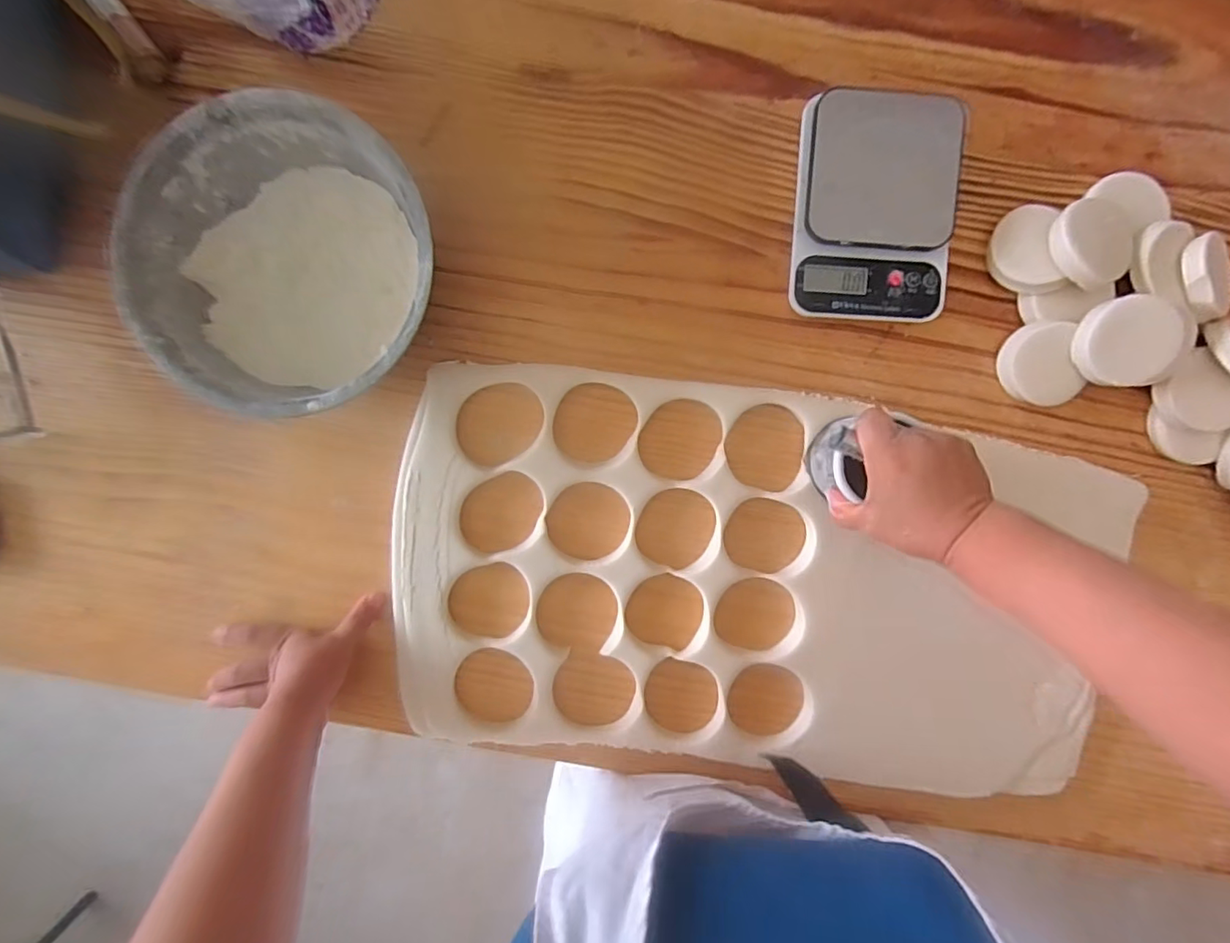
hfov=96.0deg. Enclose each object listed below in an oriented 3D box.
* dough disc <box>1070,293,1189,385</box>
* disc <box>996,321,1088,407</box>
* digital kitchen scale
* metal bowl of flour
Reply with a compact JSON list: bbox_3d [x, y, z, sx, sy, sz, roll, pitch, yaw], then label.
[{"bbox_3d":[0.454,-0.114,0.484,0.090,0.016,0.073,12,113,6],"label":"dough disc"},{"bbox_3d":[0.394,-0.097,0.515,0.065,0.016,0.078,-16,108,13],"label":"disc"},{"bbox_3d":[0.227,-0.225,0.481,0.136,0.040,0.178,3,93,-1],"label":"digital kitchen scale"},{"bbox_3d":[-0.261,-0.164,0.458,0.233,0.099,0.223,0,93,-1],"label":"metal bowl of flour"}]

